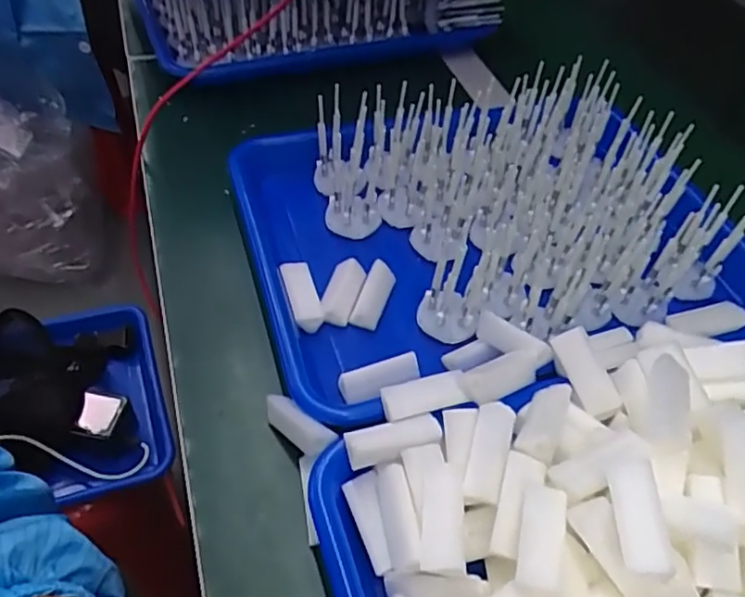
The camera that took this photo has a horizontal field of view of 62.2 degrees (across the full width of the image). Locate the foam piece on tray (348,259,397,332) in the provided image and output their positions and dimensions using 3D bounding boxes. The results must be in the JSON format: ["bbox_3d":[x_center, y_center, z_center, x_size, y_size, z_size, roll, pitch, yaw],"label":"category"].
[{"bbox_3d":[0.001,-0.001,0.397,0.017,0.013,0.044,18,71,10],"label":"foam piece on tray"}]

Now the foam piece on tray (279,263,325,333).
[{"bbox_3d":[-0.043,-0.002,0.385,0.019,0.013,0.045,-12,52,-15],"label":"foam piece on tray"}]

